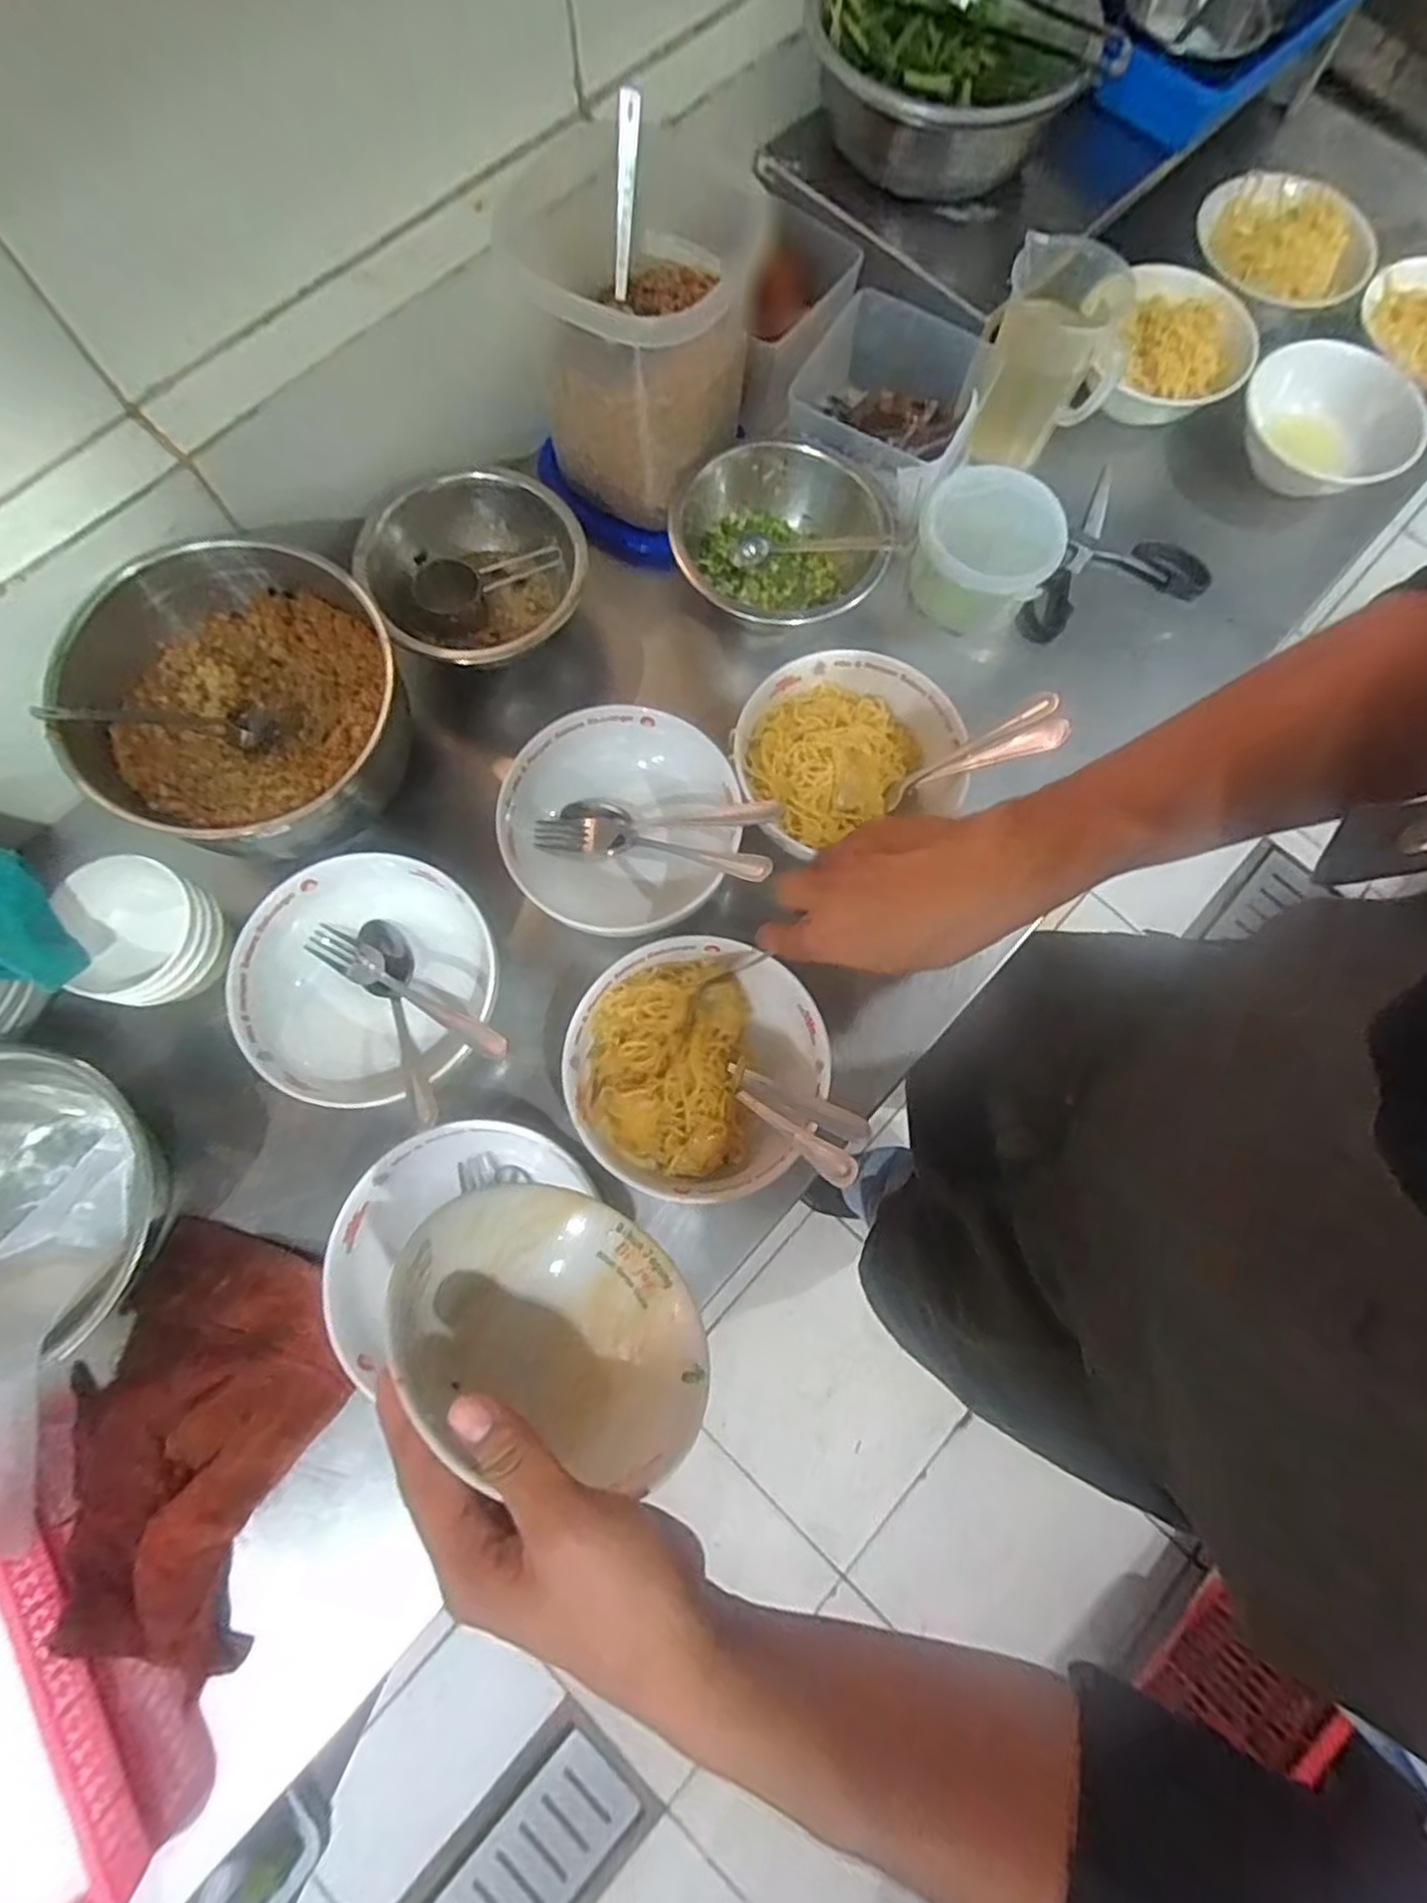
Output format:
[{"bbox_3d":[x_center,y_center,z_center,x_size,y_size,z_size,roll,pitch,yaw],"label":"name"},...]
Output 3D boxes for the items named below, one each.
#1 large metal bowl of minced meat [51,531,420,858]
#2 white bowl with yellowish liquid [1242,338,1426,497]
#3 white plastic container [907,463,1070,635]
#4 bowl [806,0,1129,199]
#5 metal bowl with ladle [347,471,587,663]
[{"bbox_3d":[-0.316,-0.166,0.524,0.184,0.111,0.197,0,76,-2],"label":"large metal bowl of minced meat"},{"bbox_3d":[0.552,-0.473,0.676,0.151,0.051,0.145,0,76,-2],"label":"white bowl with yellowish liquid"},{"bbox_3d":[0.223,-0.330,0.627,0.111,0.072,0.107,20,76,3],"label":"white plastic container"},{"bbox_3d":[0.181,-0.704,0.599,0.202,0.085,0.235,-4,76,-3],"label":"bowl"},{"bbox_3d":[-0.186,-0.297,0.600,0.158,0.063,0.162,0,76,-2],"label":"metal bowl with ladle"}]

